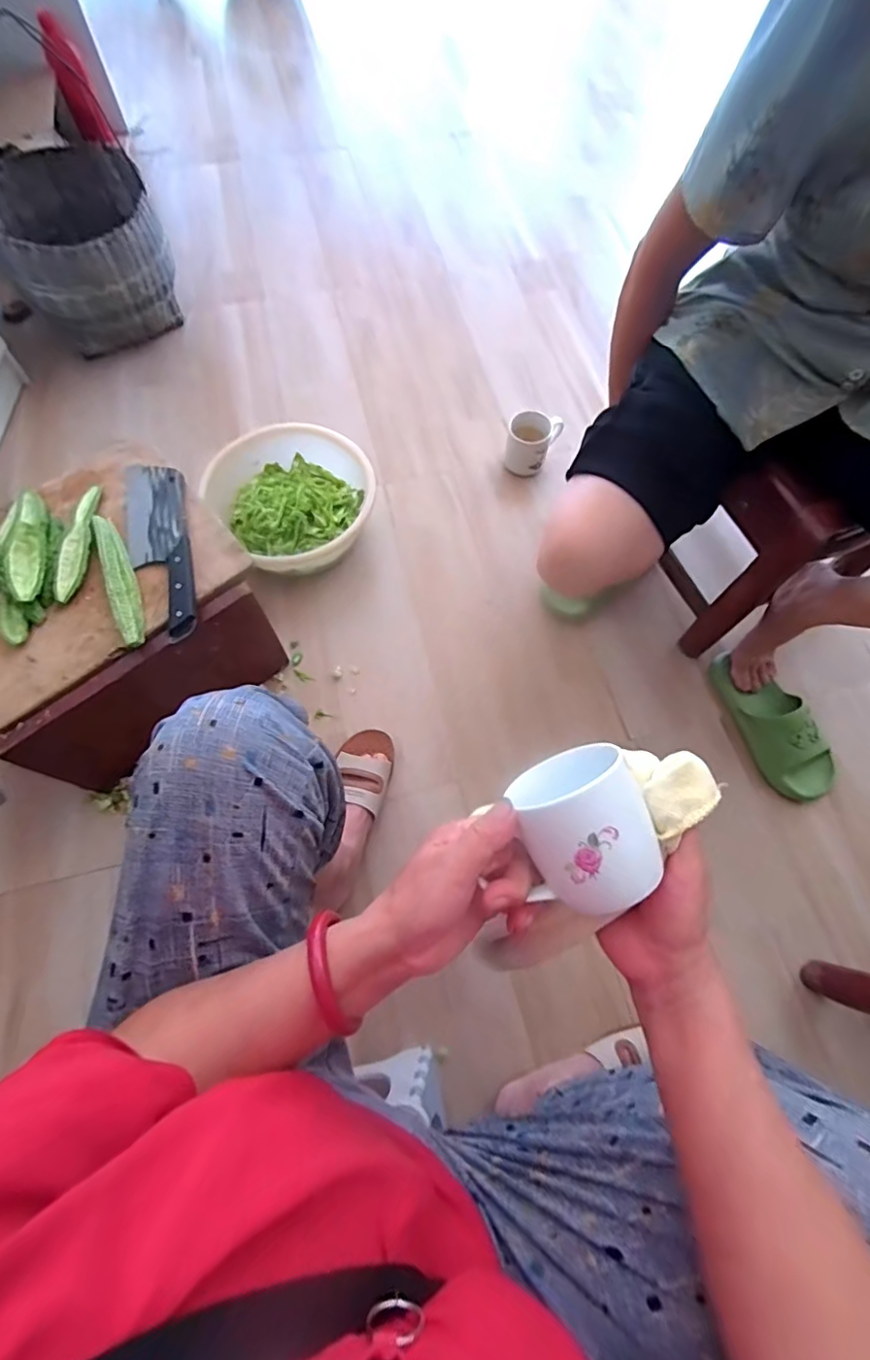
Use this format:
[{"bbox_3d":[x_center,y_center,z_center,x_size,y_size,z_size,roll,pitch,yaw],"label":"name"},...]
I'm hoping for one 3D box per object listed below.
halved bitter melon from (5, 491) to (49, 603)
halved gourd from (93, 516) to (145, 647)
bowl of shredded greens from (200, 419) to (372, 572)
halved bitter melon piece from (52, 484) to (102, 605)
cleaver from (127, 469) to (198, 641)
[{"bbox_3d":[-0.515,-0.174,0.690,0.037,0.023,0.165,-7,68,-5],"label":"halved bitter melon"},{"bbox_3d":[-0.400,-0.132,0.689,0.028,0.023,0.199,-22,70,-11],"label":"halved gourd"},{"bbox_3d":[-0.243,-0.319,0.982,0.265,0.115,0.275,1,67,-2],"label":"bowl of shredded greens"},{"bbox_3d":[-0.467,-0.185,0.715,0.036,0.015,0.179,-1,67,-2],"label":"halved bitter melon piece"},{"bbox_3d":[-0.361,-0.176,0.707,0.081,0.028,0.271,-12,68,-7],"label":"cleaver"}]

